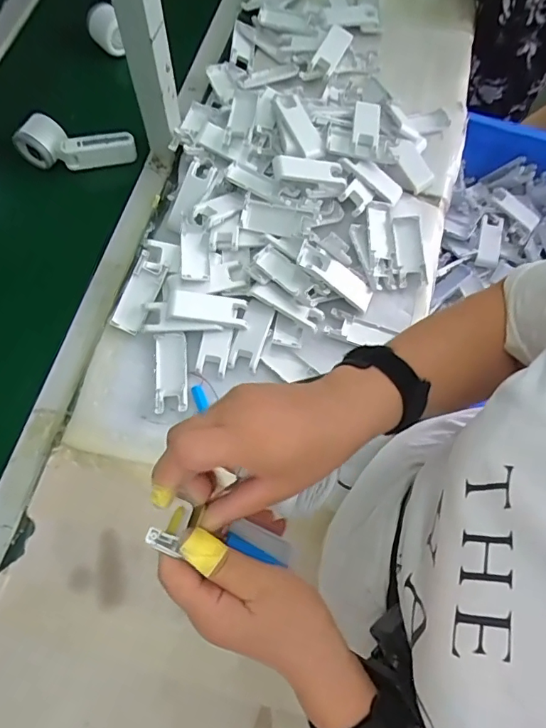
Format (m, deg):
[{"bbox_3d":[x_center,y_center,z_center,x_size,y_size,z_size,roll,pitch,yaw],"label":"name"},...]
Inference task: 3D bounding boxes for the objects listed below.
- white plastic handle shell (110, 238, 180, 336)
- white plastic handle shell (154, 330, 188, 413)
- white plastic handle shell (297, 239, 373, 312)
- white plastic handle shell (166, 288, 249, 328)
[{"bbox_3d":[-0.169,-0.104,0.644,0.044,0.020,0.129,27,85,8],"label":"white plastic handle shell"},{"bbox_3d":[-0.131,0.009,0.623,0.041,0.012,0.102,-3,70,-3],"label":"white plastic handle shell"},{"bbox_3d":[0.087,-0.120,0.666,0.121,0.018,0.040,35,71,-14],"label":"white plastic handle shell"},{"bbox_3d":[-0.084,-0.073,0.636,0.102,0.016,0.040,8,69,-15],"label":"white plastic handle shell"}]

